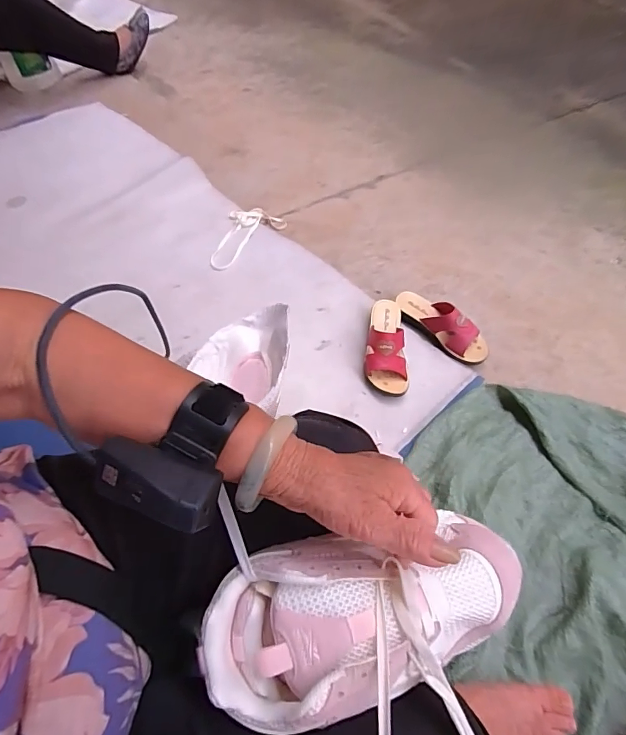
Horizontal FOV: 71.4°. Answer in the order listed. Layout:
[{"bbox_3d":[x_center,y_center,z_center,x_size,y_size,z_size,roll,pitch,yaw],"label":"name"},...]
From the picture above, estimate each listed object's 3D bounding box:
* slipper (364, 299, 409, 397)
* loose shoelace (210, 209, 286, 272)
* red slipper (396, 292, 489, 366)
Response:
[{"bbox_3d":[0.158,-0.055,0.920,0.090,0.081,0.228,6,58,3],"label":"slipper"},{"bbox_3d":[-0.198,-0.357,1.159,0.136,0.017,0.251,39,65,21],"label":"loose shoelace"},{"bbox_3d":[0.282,-0.096,0.958,0.229,0.073,0.084,36,64,19],"label":"red slipper"}]

